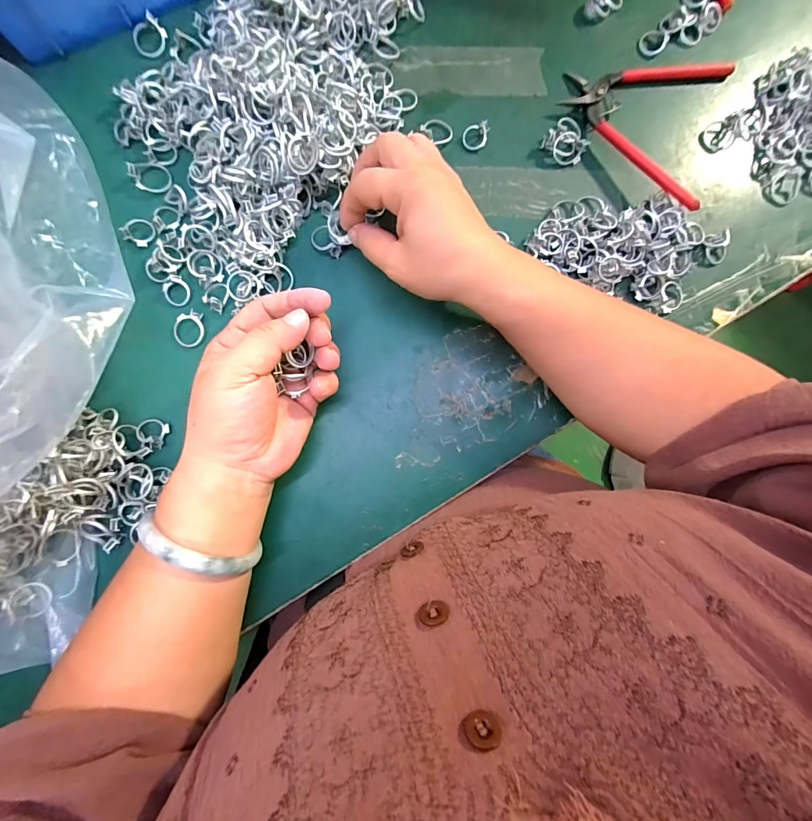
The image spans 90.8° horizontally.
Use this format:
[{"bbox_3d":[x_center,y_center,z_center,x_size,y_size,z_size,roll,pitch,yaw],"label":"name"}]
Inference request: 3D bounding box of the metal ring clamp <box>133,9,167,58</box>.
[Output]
[{"bbox_3d":[-0.194,-0.283,0.303,0.025,0.008,0.031,-34,87,-7],"label":"metal ring clamp"}]

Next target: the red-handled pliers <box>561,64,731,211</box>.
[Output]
[{"bbox_3d":[0.189,-0.243,0.316,0.122,0.021,0.147,24,83,-2],"label":"red-handled pliers"}]

